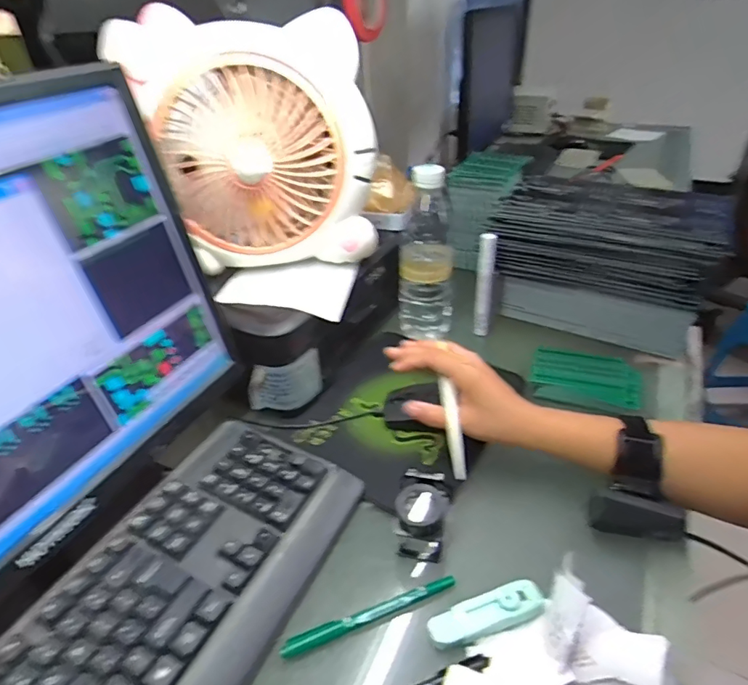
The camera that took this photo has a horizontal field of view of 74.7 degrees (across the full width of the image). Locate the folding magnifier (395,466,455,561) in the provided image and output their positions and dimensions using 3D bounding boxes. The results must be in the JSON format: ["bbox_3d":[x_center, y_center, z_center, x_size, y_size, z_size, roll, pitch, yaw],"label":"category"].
[{"bbox_3d":[0.040,0.146,0.412,0.045,0.060,0.052,8,36,15],"label":"folding magnifier"}]

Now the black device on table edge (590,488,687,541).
[{"bbox_3d":[0.219,0.146,0.410,0.072,0.035,0.023,5,36,12],"label":"black device on table edge"}]

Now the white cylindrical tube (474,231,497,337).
[{"bbox_3d":[0.143,-0.074,0.638,0.021,0.142,0.017,3,35,9],"label":"white cylindrical tube"}]

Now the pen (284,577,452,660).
[{"bbox_3d":[-0.001,0.203,0.367,0.136,0.007,0.011,-15,37,-16],"label":"pen"}]

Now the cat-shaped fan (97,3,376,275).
[{"bbox_3d":[-0.122,-0.197,0.522,0.236,0.238,0.082,0,35,4],"label":"cat-shaped fan"}]

